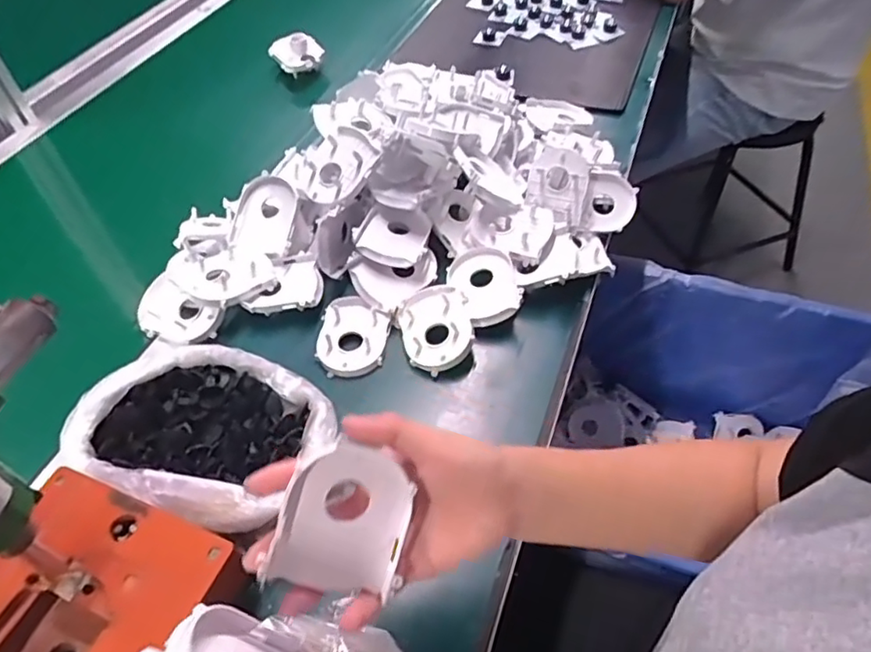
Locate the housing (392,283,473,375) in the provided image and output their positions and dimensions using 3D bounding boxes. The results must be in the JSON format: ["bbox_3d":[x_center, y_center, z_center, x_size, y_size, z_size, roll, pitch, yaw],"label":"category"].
[{"bbox_3d":[0.002,0.003,0.567,0.067,0.036,0.077,-13,50,-8],"label":"housing"}]

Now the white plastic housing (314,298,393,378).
[{"bbox_3d":[-0.079,0.009,0.575,0.067,0.017,0.081,3,50,6],"label":"white plastic housing"}]

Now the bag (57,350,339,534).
[{"bbox_3d":[-0.177,0.078,0.481,0.196,0.044,0.150,16,52,16],"label":"bag"}]

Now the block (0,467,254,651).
[{"bbox_3d":[-0.222,0.189,0.381,0.162,0.047,0.153,17,53,17],"label":"block"}]

